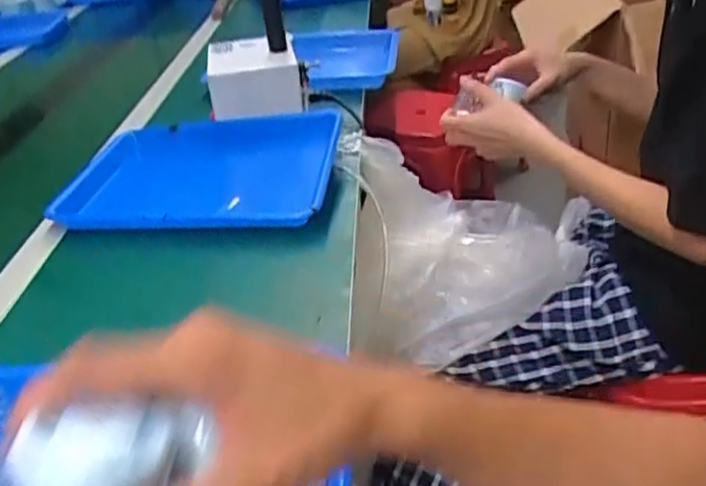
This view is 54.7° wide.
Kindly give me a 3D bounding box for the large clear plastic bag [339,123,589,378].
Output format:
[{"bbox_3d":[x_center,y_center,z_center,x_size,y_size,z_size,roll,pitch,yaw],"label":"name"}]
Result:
[{"bbox_3d":[0.154,-0.005,0.924,0.329,0.217,0.263,-3,32,5],"label":"large clear plastic bag"}]

